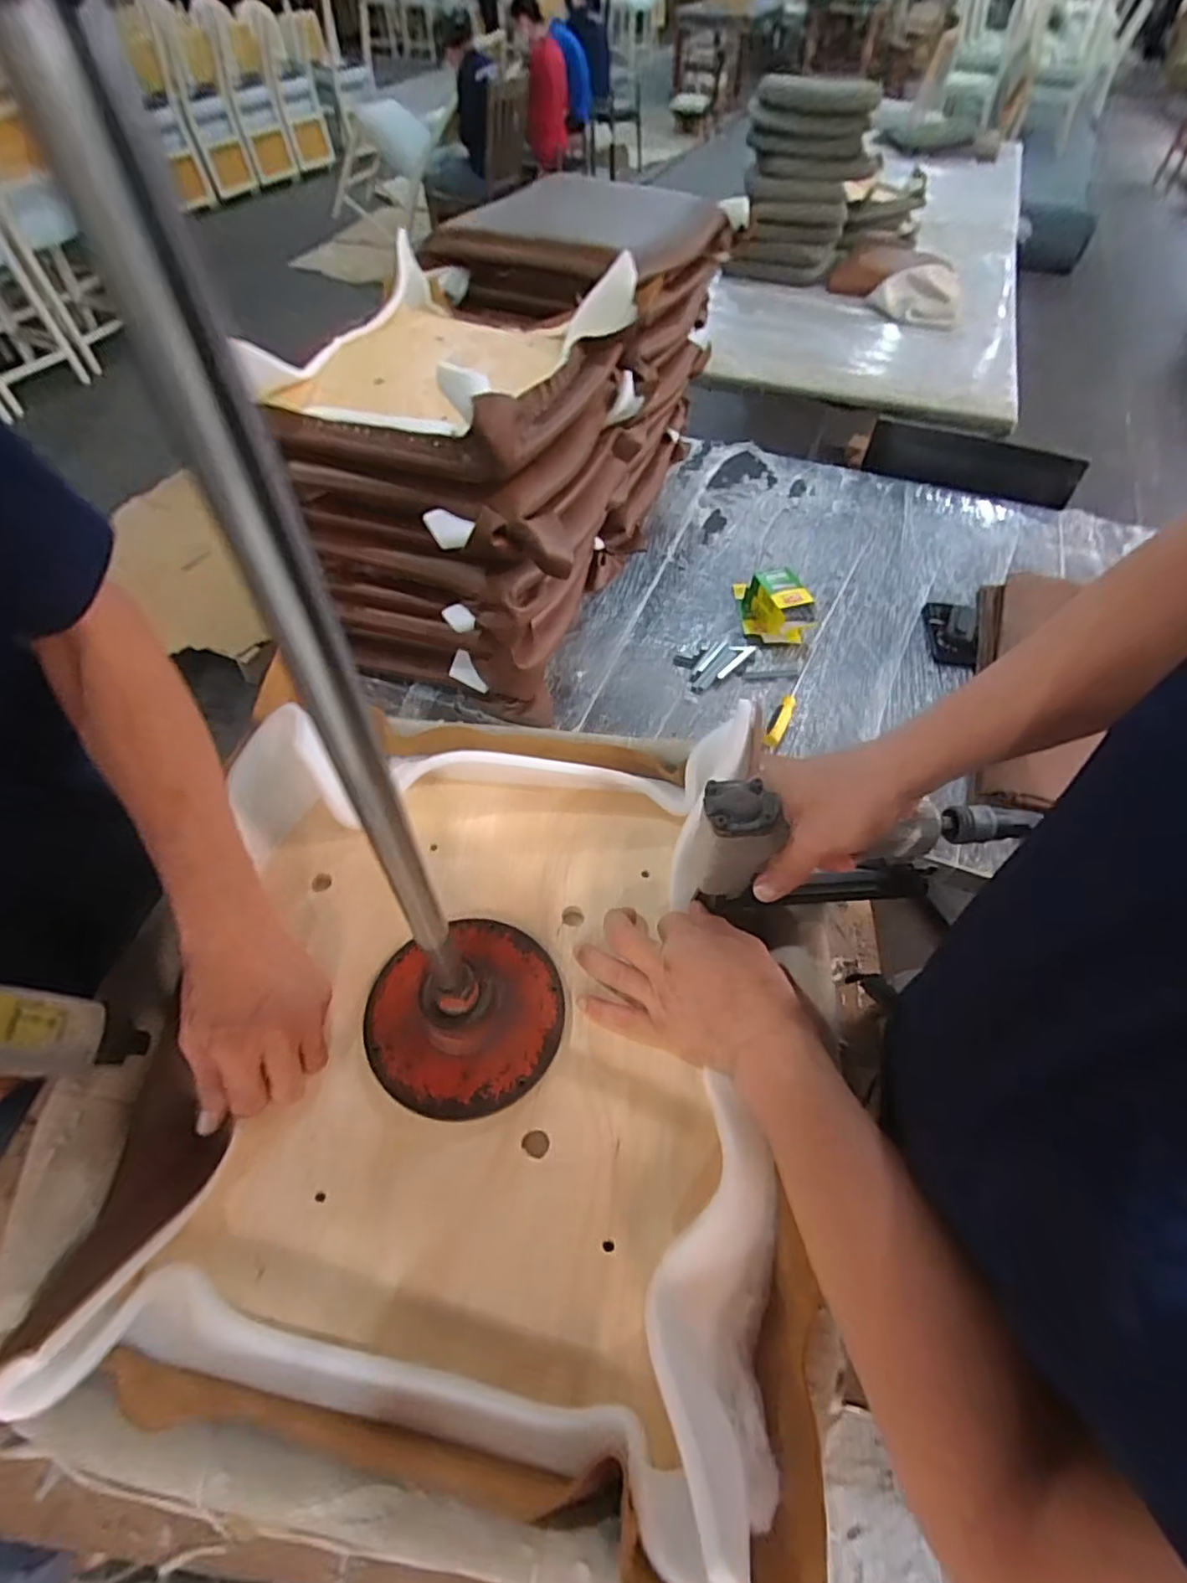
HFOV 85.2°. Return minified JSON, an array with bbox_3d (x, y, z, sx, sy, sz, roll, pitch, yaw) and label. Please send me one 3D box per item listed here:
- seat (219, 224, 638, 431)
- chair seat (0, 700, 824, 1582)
[{"bbox_3d":[-0.229,-0.646,0.938,0.417,0.130,0.489,22,57,14],"label":"seat"},{"bbox_3d":[-0.090,0.157,0.461,0.445,0.087,0.520,7,54,3],"label":"chair seat"}]

